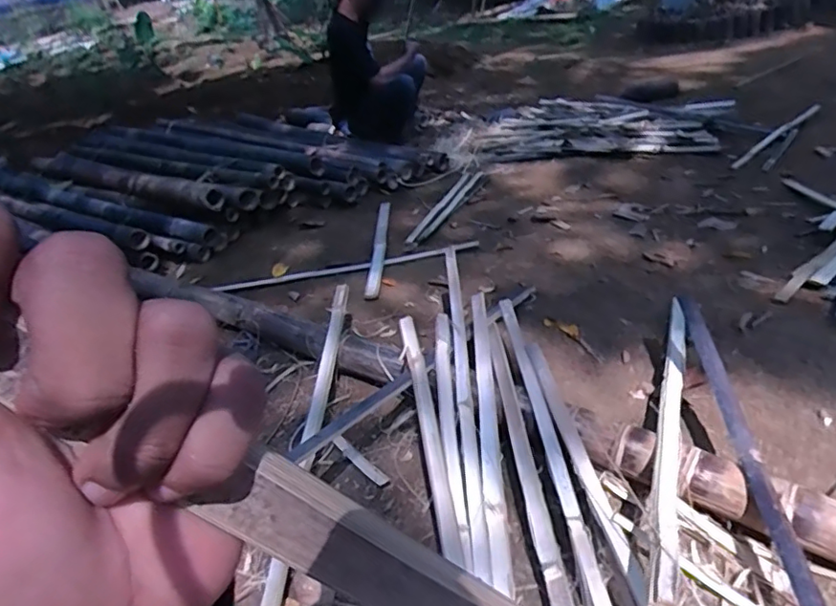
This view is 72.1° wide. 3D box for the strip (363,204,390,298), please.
[{"bbox_3d":[-0.129,-0.219,1.942,0.041,0.018,0.838,-9,31,5],"label":"strip"}]

